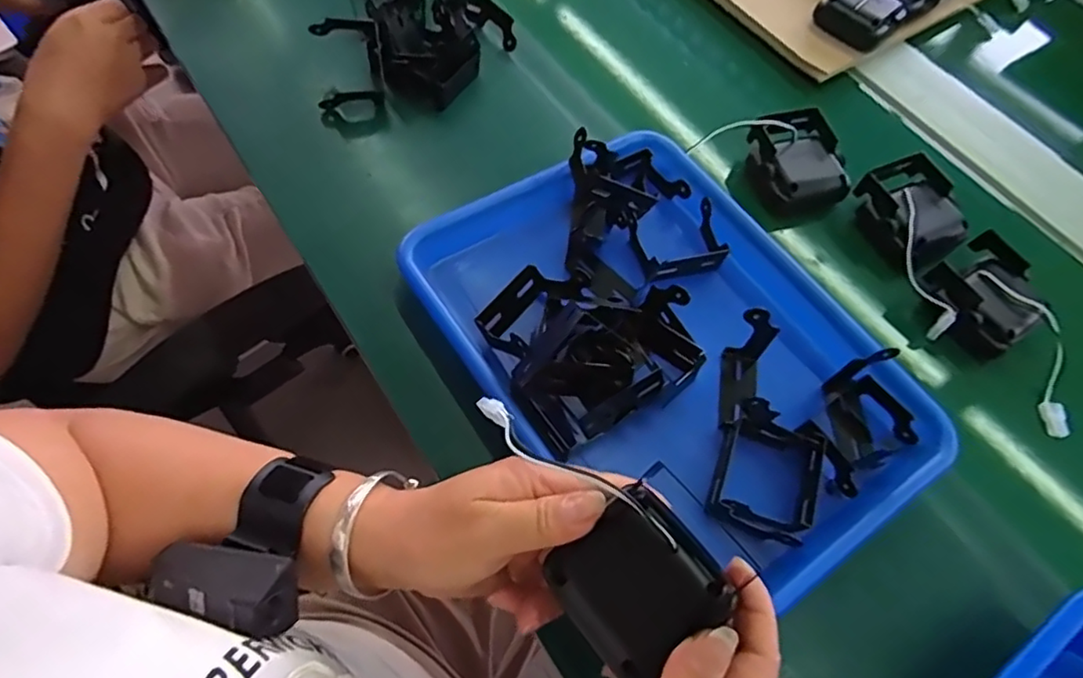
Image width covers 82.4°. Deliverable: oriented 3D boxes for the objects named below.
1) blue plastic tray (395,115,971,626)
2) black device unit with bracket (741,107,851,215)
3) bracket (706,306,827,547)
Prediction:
[{"bbox_3d":[0.087,0.004,0.418,0.246,0.059,0.321,-28,64,-20],"label":"blue plastic tray"},{"bbox_3d":[0.216,-0.153,0.529,0.077,0.041,0.080,-13,60,-12],"label":"black device unit with bracket"},{"bbox_3d":[0.148,0.060,0.395,0.068,0.064,0.134,13,58,5],"label":"bracket"}]

